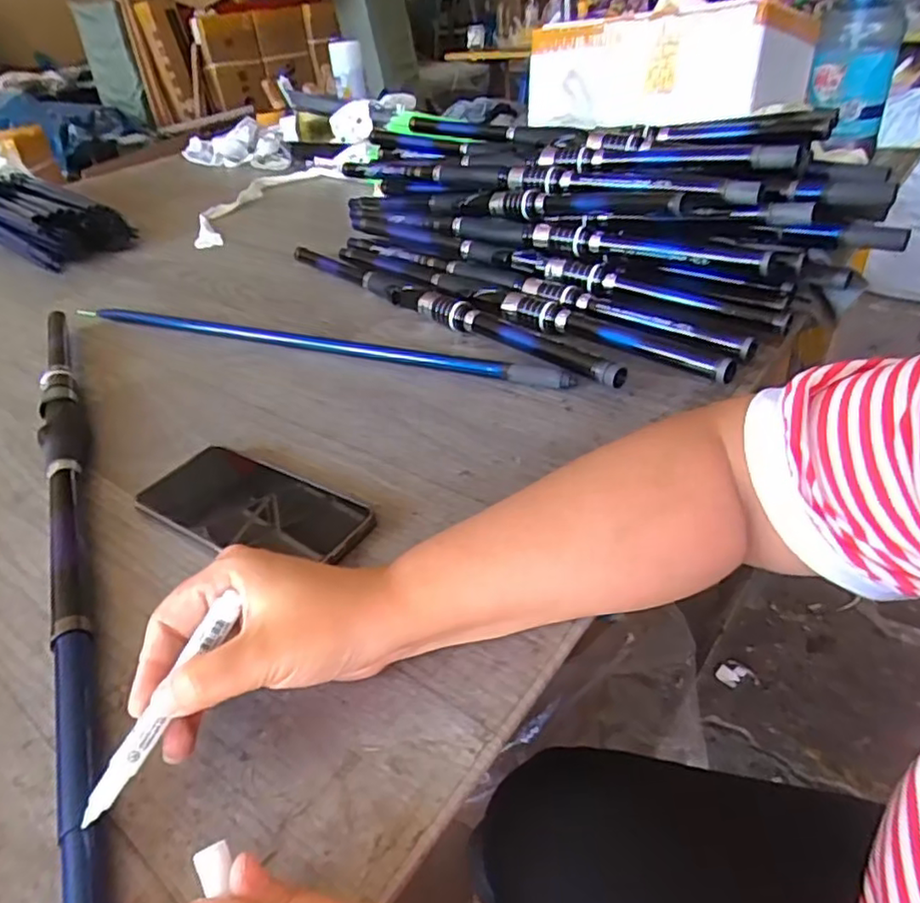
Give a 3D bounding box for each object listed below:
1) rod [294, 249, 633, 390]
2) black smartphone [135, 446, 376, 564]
[{"bbox_3d":[-0.037,-0.159,0.666,0.037,0.029,0.513,-31,42,-28],"label":"rod"},{"bbox_3d":[-0.135,0.037,0.421,0.158,0.017,0.074,15,42,28],"label":"black smartphone"}]

